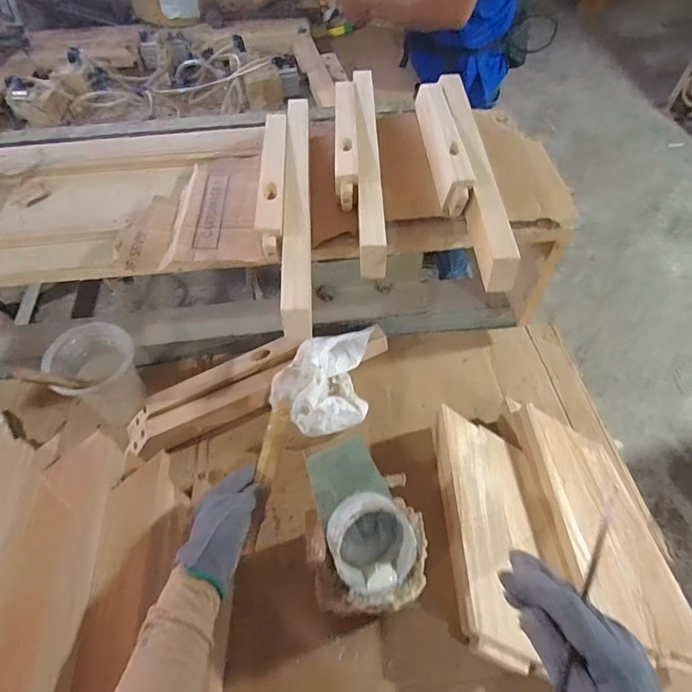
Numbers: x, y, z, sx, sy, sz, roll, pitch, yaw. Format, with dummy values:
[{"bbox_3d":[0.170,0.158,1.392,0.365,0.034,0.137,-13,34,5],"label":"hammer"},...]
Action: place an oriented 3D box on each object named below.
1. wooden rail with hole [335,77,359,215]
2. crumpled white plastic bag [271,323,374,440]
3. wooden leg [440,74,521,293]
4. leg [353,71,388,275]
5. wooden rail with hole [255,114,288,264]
[{"bbox_3d":[0.000,-0.293,0.639,0.028,0.050,0.259,-1,55,1],"label":"wooden rail with hole"},{"bbox_3d":[-0.033,0.049,0.710,0.137,0.092,0.172,6,56,6],"label":"crumpled white plastic bag"},{"bbox_3d":[0.165,-0.242,0.603,0.035,0.041,0.409,-1,55,1],"label":"wooden leg"},{"bbox_3d":[0.029,-0.261,0.619,0.029,0.048,0.398,-1,55,1],"label":"leg"},{"bbox_3d":[-0.092,-0.214,0.576,0.030,0.032,0.259,-3,55,0],"label":"wooden rail with hole"}]

